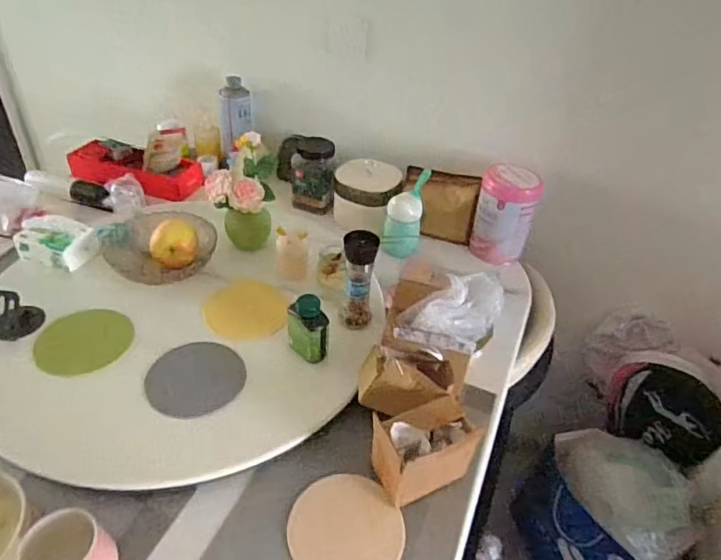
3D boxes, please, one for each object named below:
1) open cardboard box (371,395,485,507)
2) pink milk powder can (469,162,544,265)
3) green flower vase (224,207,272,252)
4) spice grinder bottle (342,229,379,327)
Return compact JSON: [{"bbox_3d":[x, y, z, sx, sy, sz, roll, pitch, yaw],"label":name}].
[{"bbox_3d":[0.096,0.237,0.734,0.149,0.108,0.089,-15,43,-24],"label":"open cardboard box"},{"bbox_3d":[0.318,-0.147,1.150,0.120,0.189,0.117,14,40,10],"label":"pink milk powder can"},{"bbox_3d":[-0.225,-0.117,1.062,0.100,0.087,0.096,-2,39,-9],"label":"green flower vase"},{"bbox_3d":[-0.003,0.001,0.908,0.059,0.173,0.047,5,39,-1],"label":"spice grinder bottle"}]

